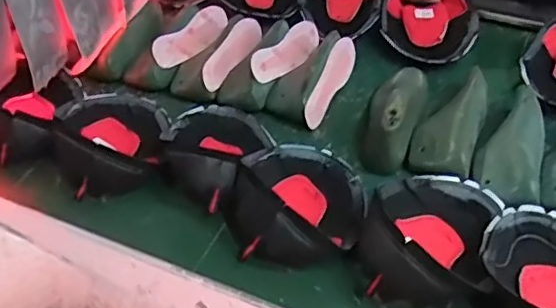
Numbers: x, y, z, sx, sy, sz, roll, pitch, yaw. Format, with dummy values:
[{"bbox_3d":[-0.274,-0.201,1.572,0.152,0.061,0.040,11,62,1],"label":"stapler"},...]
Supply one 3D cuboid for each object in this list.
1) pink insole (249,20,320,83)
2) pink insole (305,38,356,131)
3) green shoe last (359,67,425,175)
[{"bbox_3d":[0.018,-0.177,1.026,0.012,0.060,0.208,-9,24,36],"label":"pink insole"},{"bbox_3d":[0.089,-0.121,0.986,0.010,0.066,0.197,3,44,32],"label":"pink insole"},{"bbox_3d":[0.186,-0.092,0.926,0.081,0.104,0.246,13,47,11],"label":"green shoe last"}]

